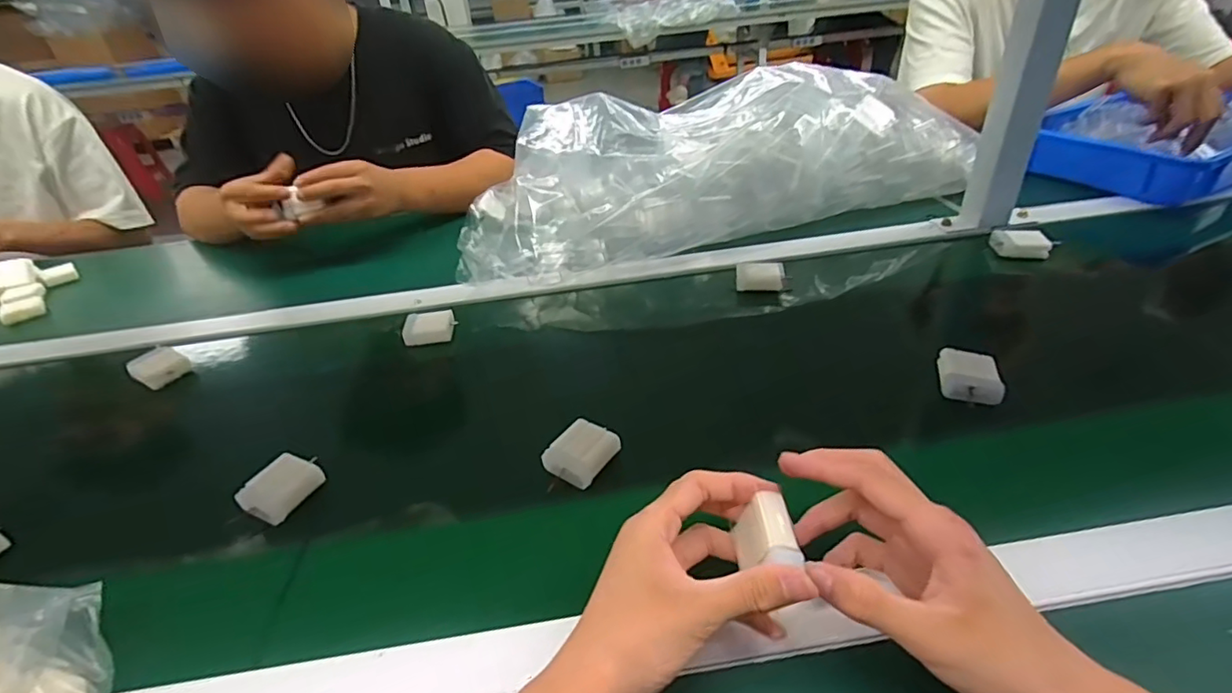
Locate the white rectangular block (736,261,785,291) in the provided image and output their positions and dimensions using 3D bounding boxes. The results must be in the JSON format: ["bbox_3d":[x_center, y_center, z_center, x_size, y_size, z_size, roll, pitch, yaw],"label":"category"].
[{"bbox_3d":[0.159,-0.078,0.633,0.053,0.023,0.030,9,38,19],"label":"white rectangular block"}]

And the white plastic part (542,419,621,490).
[{"bbox_3d":[-0.026,0.079,0.435,0.041,0.019,0.048,21,43,32],"label":"white plastic part"}]

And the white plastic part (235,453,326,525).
[{"bbox_3d":[-0.254,0.105,0.431,0.044,0.019,0.050,16,41,27],"label":"white plastic part"}]

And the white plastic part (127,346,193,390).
[{"bbox_3d":[-0.466,0.021,0.581,0.054,0.020,0.044,21,44,32],"label":"white plastic part"}]

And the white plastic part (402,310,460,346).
[{"bbox_3d":[-0.197,-0.021,0.602,0.050,0.019,0.036,-8,36,-3],"label":"white plastic part"}]

